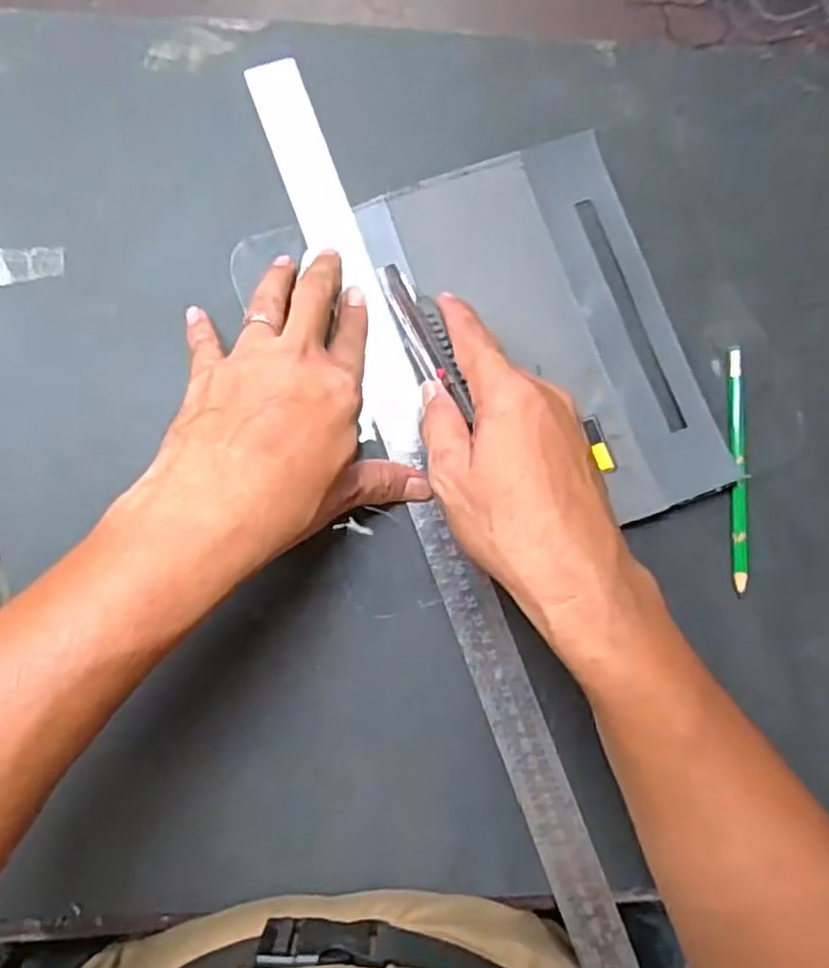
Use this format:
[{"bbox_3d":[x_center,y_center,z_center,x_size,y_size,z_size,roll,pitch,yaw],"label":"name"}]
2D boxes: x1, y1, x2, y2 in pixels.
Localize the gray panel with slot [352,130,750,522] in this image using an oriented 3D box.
[{"bbox_3d":[0.076,-0.081,0.403,0.145,0.009,0.215,-20,83,-10],"label":"gray panel with slot"}]

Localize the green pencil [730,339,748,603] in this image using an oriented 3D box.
[{"bbox_3d":[0.180,-0.008,0.401,0.008,0.006,0.136,1,85,-5],"label":"green pencil"}]

